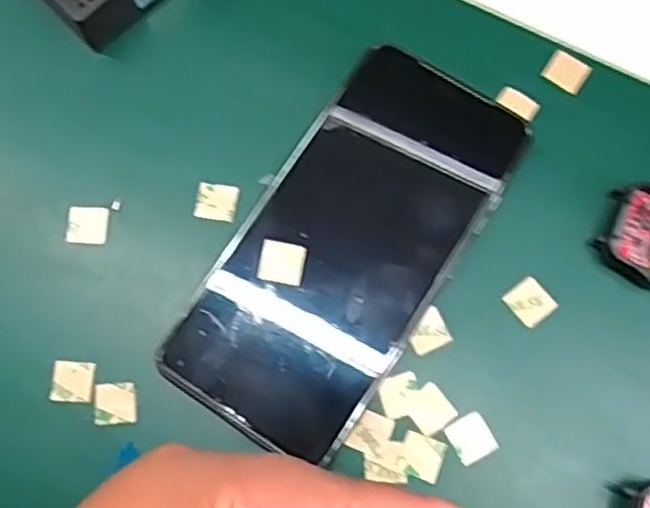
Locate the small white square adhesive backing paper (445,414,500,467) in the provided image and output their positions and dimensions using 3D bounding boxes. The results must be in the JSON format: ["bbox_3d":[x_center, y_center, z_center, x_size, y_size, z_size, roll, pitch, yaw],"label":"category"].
[{"bbox_3d":[0.056,0.071,0.269,0.016,0.004,0.016,-28,78,-5],"label":"small white square adhesive backing paper"}]

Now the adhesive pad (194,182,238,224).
[{"bbox_3d":[-0.045,-0.022,0.293,0.017,0.004,0.015,9,78,3],"label":"adhesive pad"}]

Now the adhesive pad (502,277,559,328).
[{"bbox_3d":[0.082,0.019,0.281,0.016,0.004,0.017,-37,79,-7],"label":"adhesive pad"}]

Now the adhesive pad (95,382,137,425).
[{"bbox_3d":[-0.081,0.058,0.274,0.016,0.004,0.016,-4,77,0],"label":"adhesive pad"}]

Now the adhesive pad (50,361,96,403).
[{"bbox_3d":[-0.099,0.050,0.276,0.016,0.004,0.016,3,77,2],"label":"adhesive pad"}]

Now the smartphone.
[{"bbox_3d":[0.010,-0.003,0.282,0.077,0.015,0.162,33,80,8],"label":"smartphone"}]

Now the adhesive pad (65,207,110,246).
[{"bbox_3d":[-0.098,-0.012,0.291,0.017,0.004,0.016,3,77,2],"label":"adhesive pad"}]

